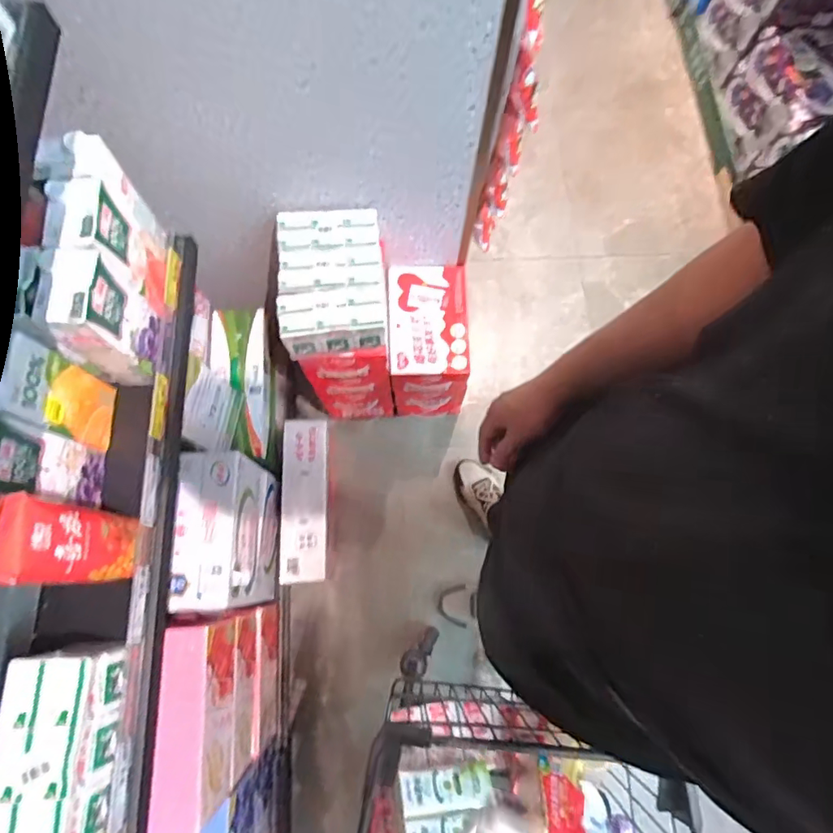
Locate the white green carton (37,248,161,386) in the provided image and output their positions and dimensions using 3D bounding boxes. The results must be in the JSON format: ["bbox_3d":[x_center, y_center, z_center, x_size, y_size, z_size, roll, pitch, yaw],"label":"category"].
[{"bbox_3d":[-0.397,-0.125,0.638,0.073,0.180,0.101,3,73,-1],"label":"white green carton"}]

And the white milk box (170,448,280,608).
[{"bbox_3d":[-0.365,0.231,1.003,0.114,0.286,0.268,-2,73,-2],"label":"white milk box"}]

